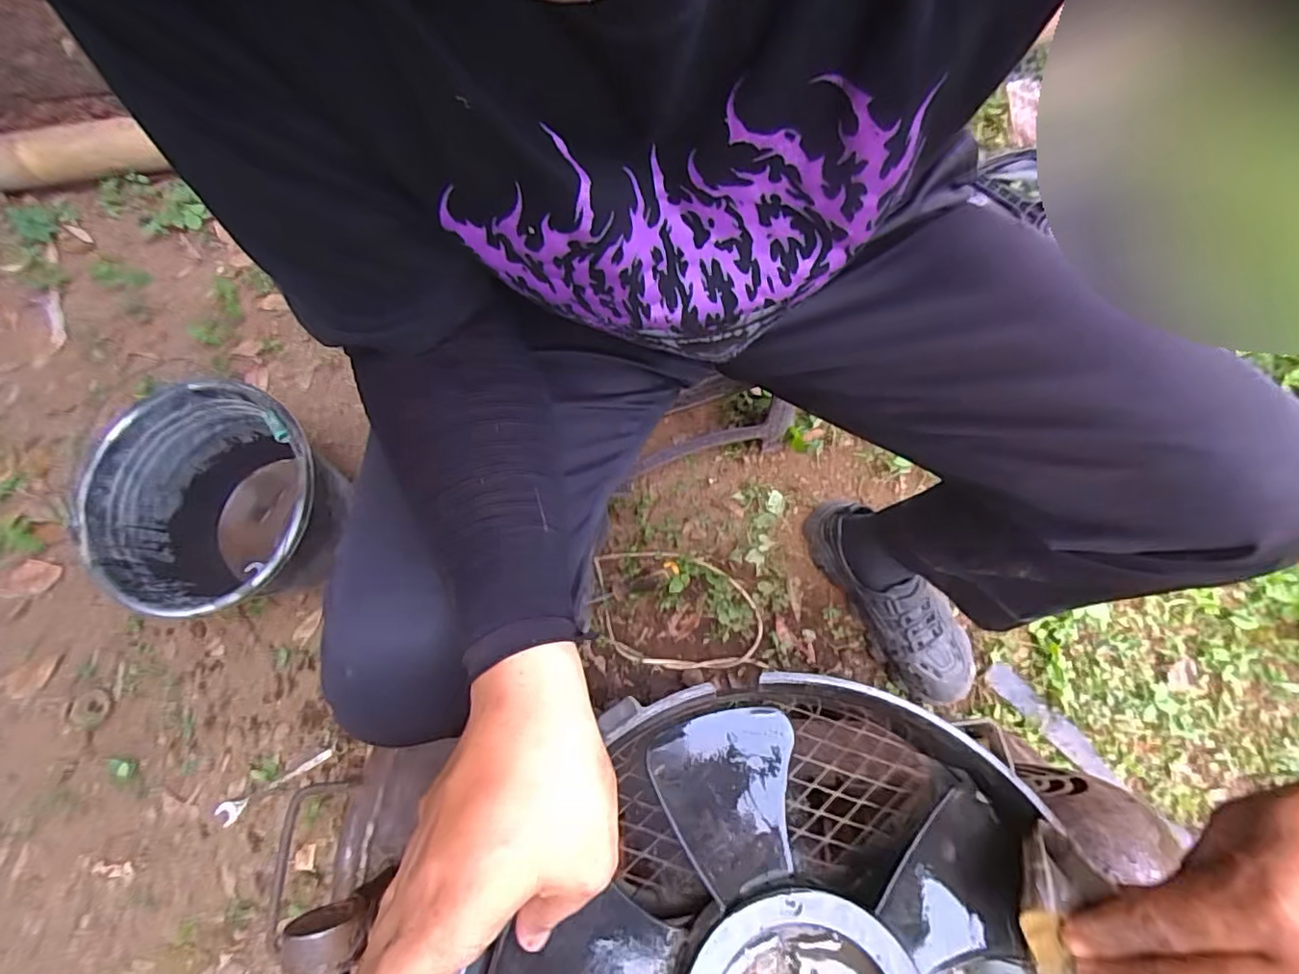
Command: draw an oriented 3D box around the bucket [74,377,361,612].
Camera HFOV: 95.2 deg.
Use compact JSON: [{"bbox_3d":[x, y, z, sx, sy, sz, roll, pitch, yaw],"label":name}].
[{"bbox_3d":[-0.532,0.033,0.782,0.244,0.230,0.257,0,75,-1],"label":"bucket"}]

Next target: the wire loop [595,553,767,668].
[{"bbox_3d":[0.042,0.176,0.859,0.239,0.008,0.164,-1,75,-1],"label":"wire loop"}]

